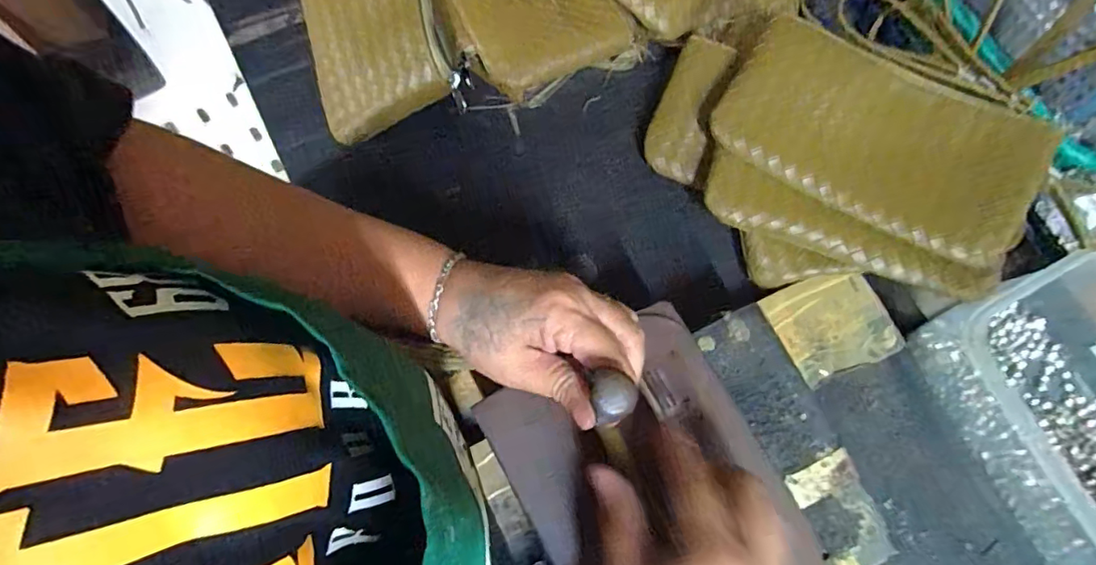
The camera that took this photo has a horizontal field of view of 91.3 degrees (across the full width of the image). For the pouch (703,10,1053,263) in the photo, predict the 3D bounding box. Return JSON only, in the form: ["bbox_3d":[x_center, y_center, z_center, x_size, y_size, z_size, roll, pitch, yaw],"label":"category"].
[{"bbox_3d":[0.226,-0.104,0.366,0.202,0.023,0.115,29,84,7],"label":"pouch"}]

